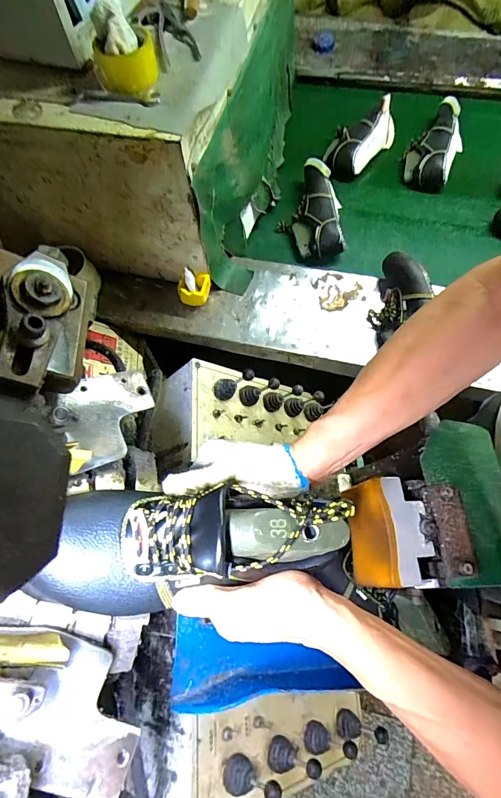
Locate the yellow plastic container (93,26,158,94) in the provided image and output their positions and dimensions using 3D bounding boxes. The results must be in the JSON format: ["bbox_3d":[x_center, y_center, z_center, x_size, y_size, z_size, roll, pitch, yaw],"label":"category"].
[{"bbox_3d":[-0.201,-0.551,0.633,0.100,0.046,0.106,-15,67,-4],"label":"yellow plastic container"}]

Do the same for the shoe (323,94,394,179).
[{"bbox_3d":[0.309,-0.731,1.089,0.125,0.097,0.279,38,74,16],"label":"shoe"}]

